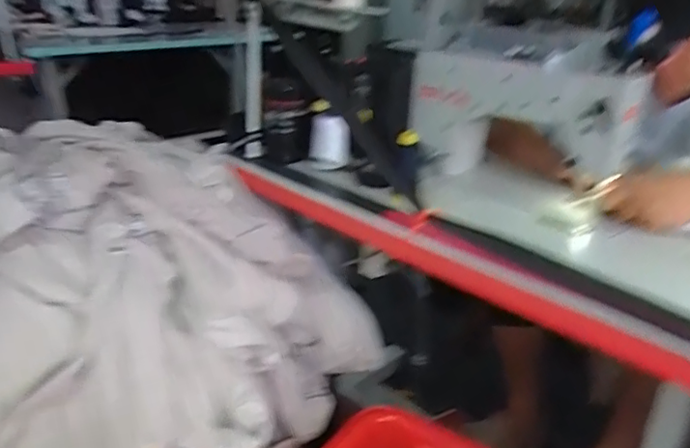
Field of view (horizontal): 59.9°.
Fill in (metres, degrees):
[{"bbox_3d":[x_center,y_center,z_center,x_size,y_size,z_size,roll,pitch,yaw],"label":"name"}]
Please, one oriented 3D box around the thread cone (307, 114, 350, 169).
[{"bbox_3d":[-0.030,-0.151,1.150,0.070,0.103,0.059,4,23,3],"label":"thread cone"}]

